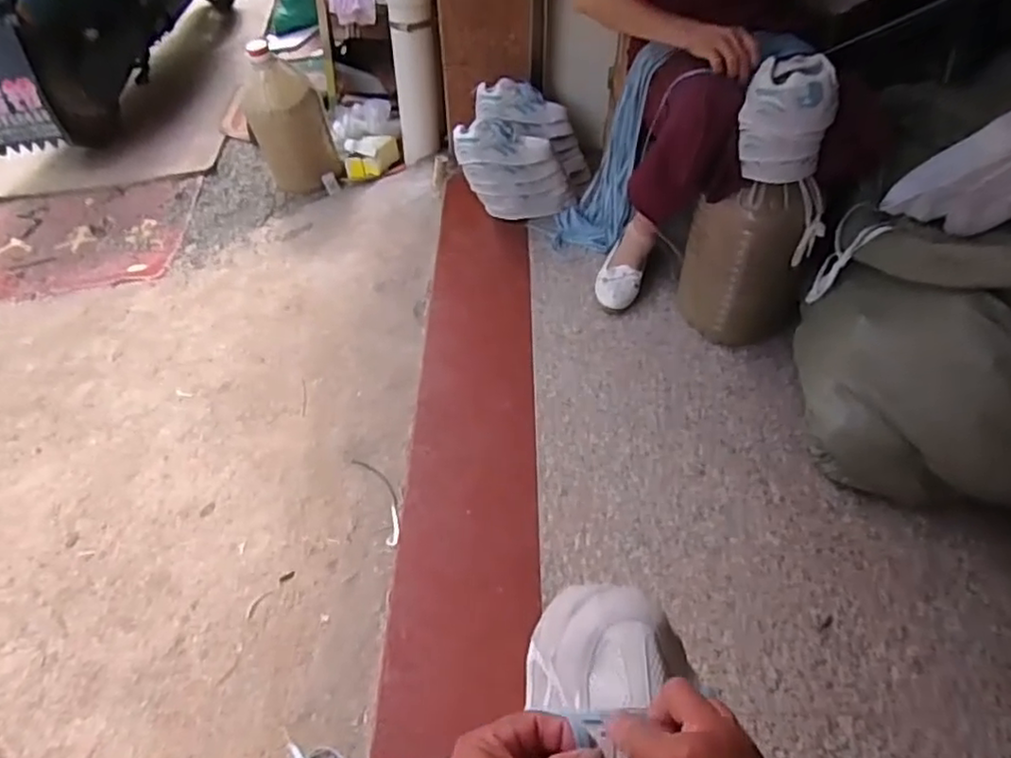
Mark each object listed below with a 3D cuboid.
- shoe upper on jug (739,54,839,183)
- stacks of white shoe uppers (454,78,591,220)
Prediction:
[{"bbox_3d":[0.449,-0.414,1.062,0.136,0.163,0.092,15,48,15],"label":"shoe upper on jug"},{"bbox_3d":[0.051,-0.550,1.614,0.276,0.226,0.286,7,50,12],"label":"stacks of white shoe uppers"}]

